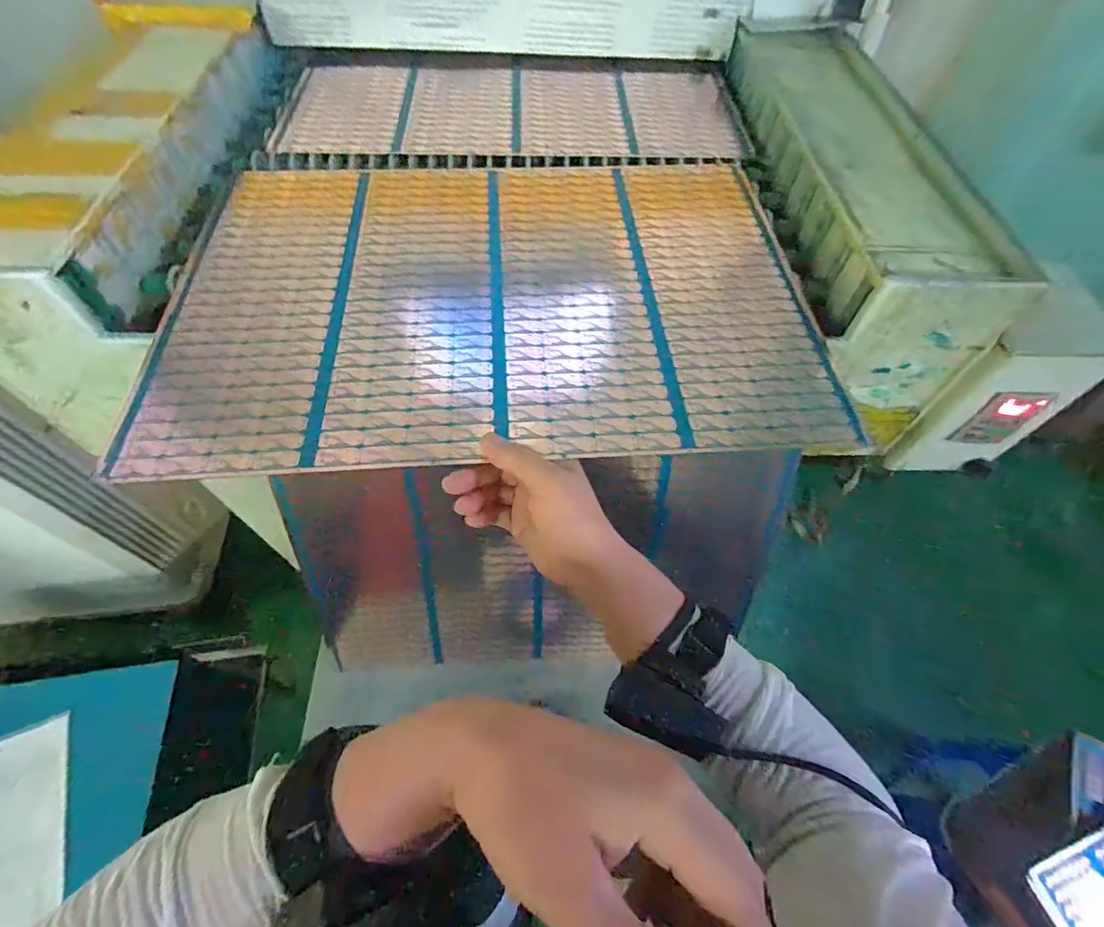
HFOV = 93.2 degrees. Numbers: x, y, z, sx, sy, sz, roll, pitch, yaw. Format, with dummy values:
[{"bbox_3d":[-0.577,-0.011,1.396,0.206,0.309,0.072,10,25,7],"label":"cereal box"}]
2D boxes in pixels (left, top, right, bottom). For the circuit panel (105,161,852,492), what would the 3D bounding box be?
[{"bbox_3d":[-0.055,-0.173,0.512,0.589,0.008,0.404,-2,58,-3],"label":"circuit panel"}]

